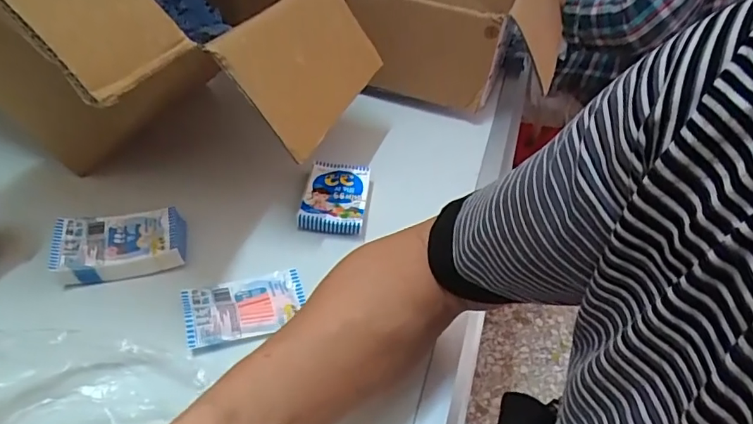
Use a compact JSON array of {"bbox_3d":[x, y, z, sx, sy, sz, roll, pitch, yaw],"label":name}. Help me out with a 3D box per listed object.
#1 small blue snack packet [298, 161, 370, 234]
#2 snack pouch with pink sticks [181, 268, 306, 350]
[{"bbox_3d":[-0.045,-0.022,0.558,0.067,0.017,0.106,7,42,-1],"label":"small blue snack packet"},{"bbox_3d":[-0.114,0.080,0.440,0.101,0.012,0.063,-10,45,-19],"label":"snack pouch with pink sticks"}]

